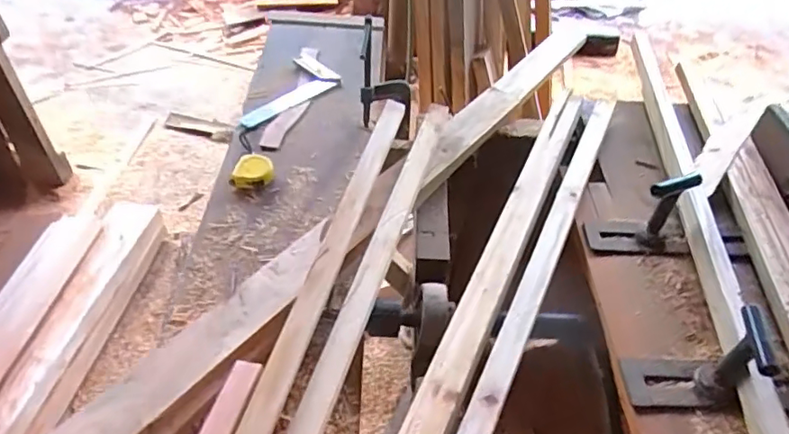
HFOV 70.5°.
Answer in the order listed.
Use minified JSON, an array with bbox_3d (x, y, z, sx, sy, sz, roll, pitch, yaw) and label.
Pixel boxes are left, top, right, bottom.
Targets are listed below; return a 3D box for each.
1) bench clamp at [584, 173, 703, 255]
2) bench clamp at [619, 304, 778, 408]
[{"bbox_3d":[0.359,-0.007,0.801,0.148,0.106,0.067,-1,44,-4],"label":"bench clamp"},{"bbox_3d":[0.338,0.162,0.621,0.127,0.118,0.075,3,44,-1],"label":"bench clamp"}]

